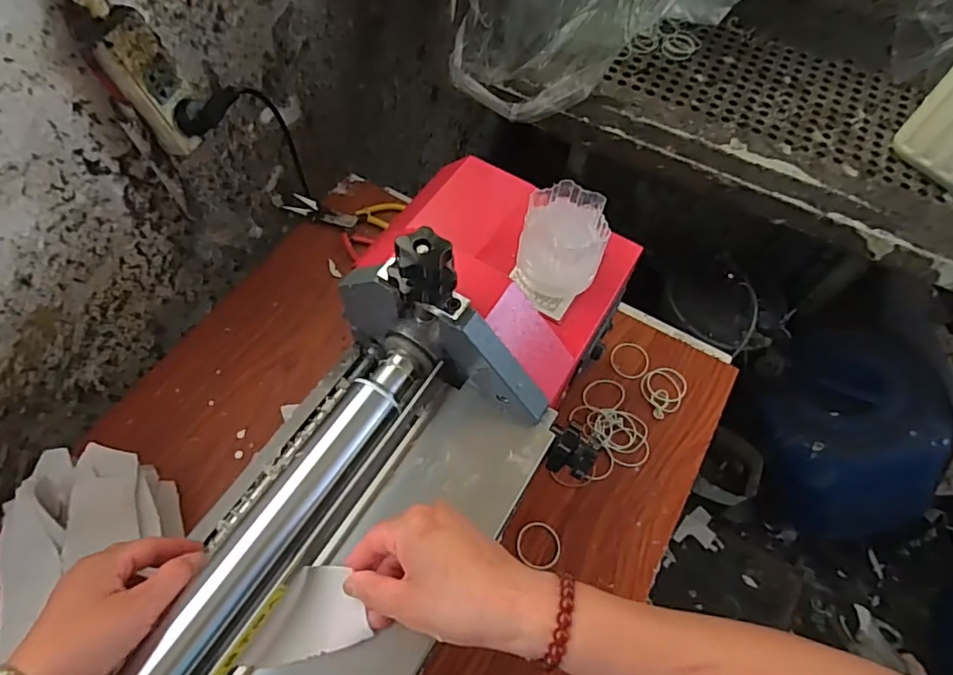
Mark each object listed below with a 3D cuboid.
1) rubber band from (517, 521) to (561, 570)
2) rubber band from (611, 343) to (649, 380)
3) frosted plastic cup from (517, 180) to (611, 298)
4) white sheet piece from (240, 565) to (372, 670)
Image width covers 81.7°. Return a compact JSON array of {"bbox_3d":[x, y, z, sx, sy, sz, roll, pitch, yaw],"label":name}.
[{"bbox_3d":[0.067,0.220,0.586,0.046,0.009,0.046,13,61,4],"label":"rubber band"},{"bbox_3d":[0.192,0.029,0.690,0.046,0.004,0.053,8,58,8],"label":"rubber band"},{"bbox_3d":[0.077,-0.085,0.493,0.073,0.073,0.075,1,61,-2],"label":"frosted plastic cup"},{"bbox_3d":[-0.113,0.183,0.364,0.077,0.014,0.051,-12,62,-9],"label":"white sheet piece"}]

